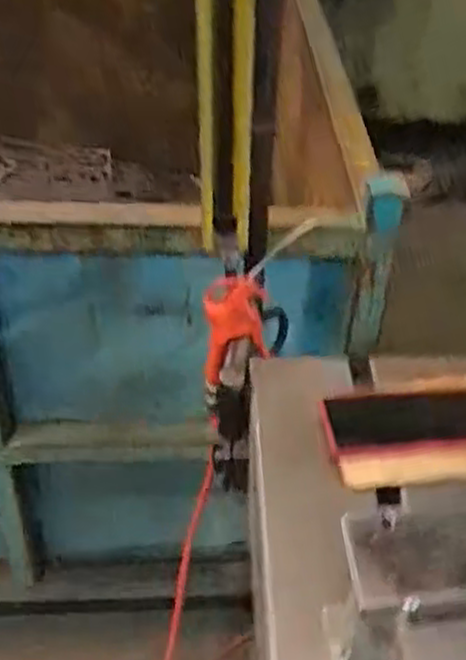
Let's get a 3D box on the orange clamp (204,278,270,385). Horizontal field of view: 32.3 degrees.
[{"bbox_3d":[0.003,0.002,0.885,0.070,0.129,0.040,-1,40,-5],"label":"orange clamp"}]

